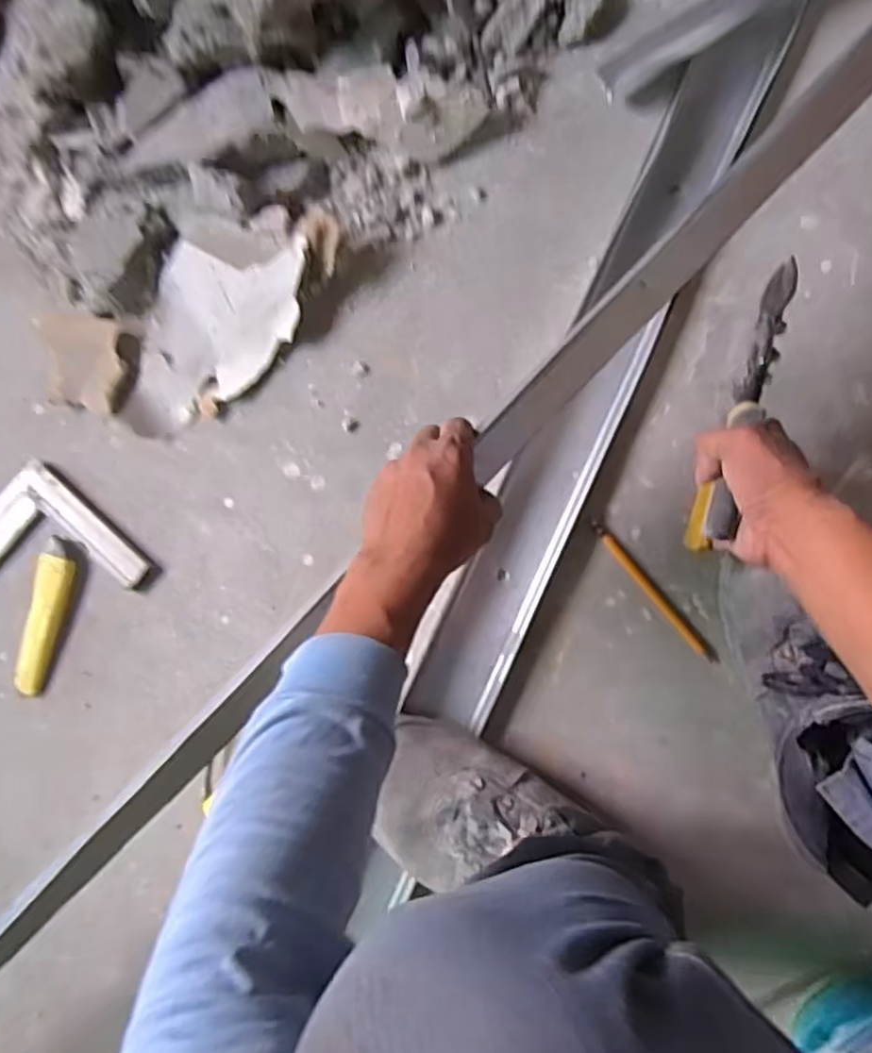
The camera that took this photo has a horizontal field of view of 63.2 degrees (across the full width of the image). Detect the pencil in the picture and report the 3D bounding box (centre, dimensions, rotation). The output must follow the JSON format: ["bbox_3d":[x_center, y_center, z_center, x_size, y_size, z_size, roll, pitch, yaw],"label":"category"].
[{"bbox_3d":[0.195,0.057,0.645,0.011,0.009,0.148,-40,83,3],"label":"pencil"}]

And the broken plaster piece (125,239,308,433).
[{"bbox_3d":[-0.214,-0.177,0.681,0.140,0.031,0.196,16,89,7],"label":"broken plaster piece"}]

